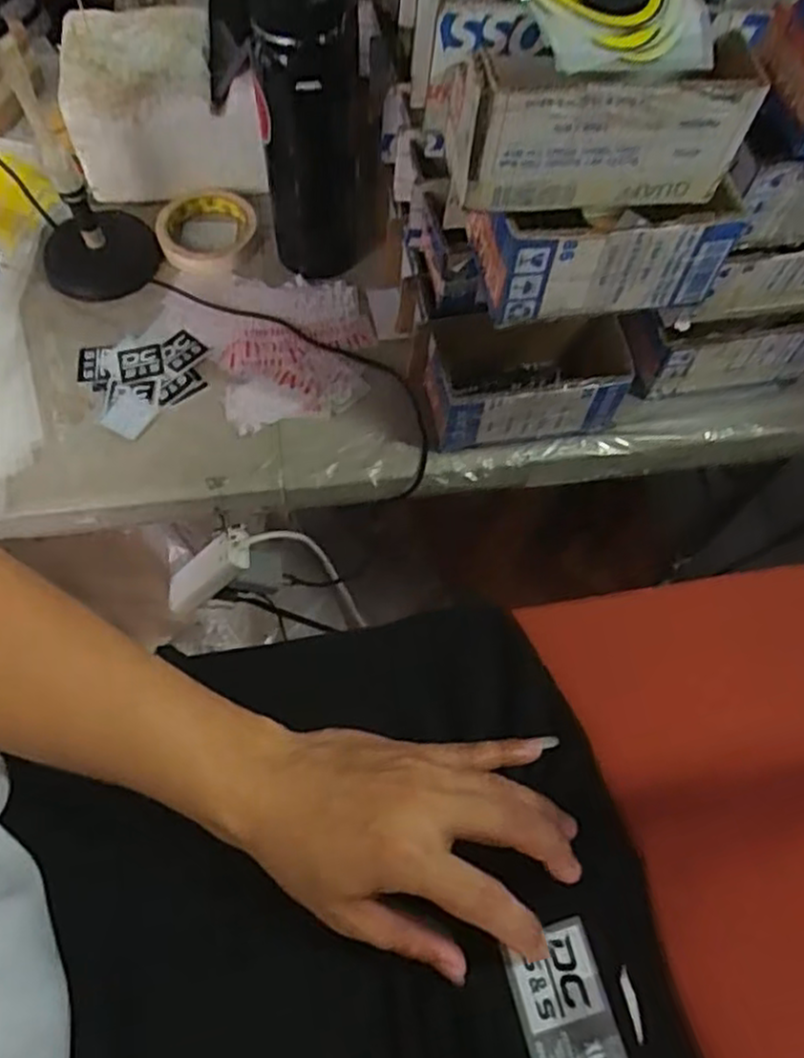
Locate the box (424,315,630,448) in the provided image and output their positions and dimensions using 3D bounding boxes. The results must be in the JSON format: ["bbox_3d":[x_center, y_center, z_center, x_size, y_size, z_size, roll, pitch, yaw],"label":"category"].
[{"bbox_3d":[0.103,-0.126,0.626,0.164,0.079,0.090,-7,65,-7],"label":"box"}]

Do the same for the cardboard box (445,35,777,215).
[{"bbox_3d":[0.104,-0.225,0.405,0.160,0.076,0.061,-5,65,-6],"label":"cardboard box"}]

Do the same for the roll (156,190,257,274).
[{"bbox_3d":[-0.192,-0.297,0.719,0.094,0.020,0.100,1,64,-3],"label":"roll"}]

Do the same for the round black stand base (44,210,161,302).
[{"bbox_3d":[-0.280,-0.264,0.708,0.095,0.025,0.108,35,71,5],"label":"round black stand base"}]

